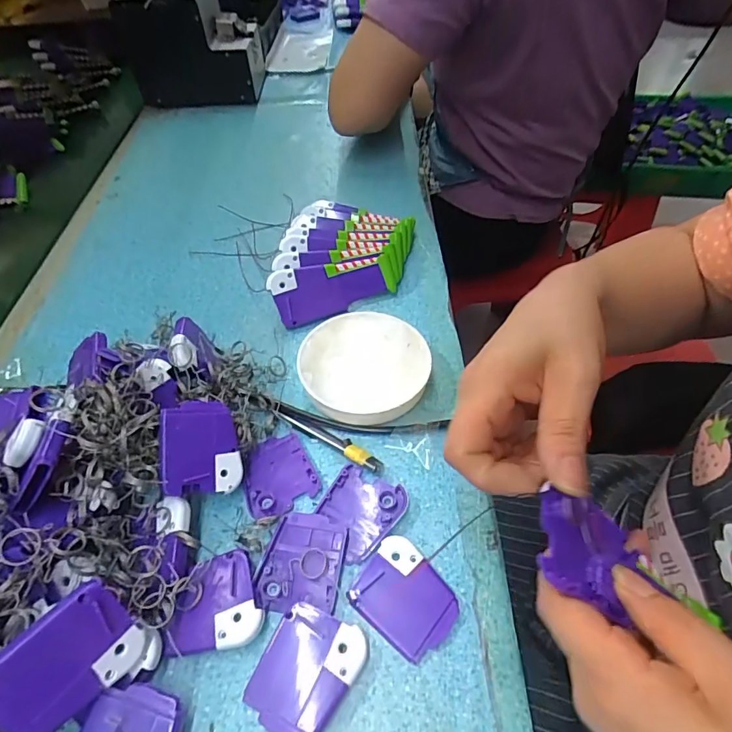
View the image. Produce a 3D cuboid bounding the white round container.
[{"bbox_3d":[-0.001,0.001,0.383,0.103,0.024,0.104,-1,51,1],"label":"white round container"}]

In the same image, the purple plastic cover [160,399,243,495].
[{"bbox_3d":[-0.112,0.055,0.311,0.050,0.007,0.061,0,83,-33],"label":"purple plastic cover"}]

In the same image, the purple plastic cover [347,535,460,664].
[{"bbox_3d":[0.025,0.143,0.283,0.062,0.006,0.051,35,60,26],"label":"purple plastic cover"}]

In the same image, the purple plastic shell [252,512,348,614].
[{"bbox_3d":[-0.041,0.126,0.296,0.052,0.004,0.059,6,52,7],"label":"purple plastic shell"}]

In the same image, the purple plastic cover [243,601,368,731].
[{"bbox_3d":[-0.034,0.172,0.258,0.051,0.013,0.061,25,56,21],"label":"purple plastic cover"}]

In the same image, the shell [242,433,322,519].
[{"bbox_3d":[-0.066,0.079,0.338,0.051,0.006,0.060,-23,54,-16],"label":"shell"}]

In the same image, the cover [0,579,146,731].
[{"bbox_3d":[-0.148,0.145,0.225,0.010,0.050,0.061,-9,20,43],"label":"cover"}]

